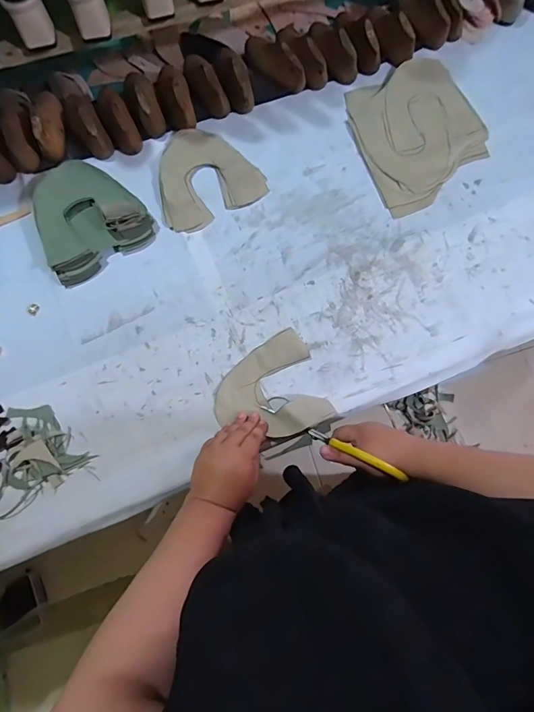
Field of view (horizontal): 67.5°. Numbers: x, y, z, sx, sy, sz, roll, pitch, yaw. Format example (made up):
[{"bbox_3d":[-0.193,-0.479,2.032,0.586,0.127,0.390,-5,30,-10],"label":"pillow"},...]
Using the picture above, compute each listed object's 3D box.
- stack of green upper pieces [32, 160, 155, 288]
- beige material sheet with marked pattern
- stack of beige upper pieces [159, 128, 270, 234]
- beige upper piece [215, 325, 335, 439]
[{"bbox_3d":[-0.293,-0.225,0.635,0.171,0.048,0.173,-36,79,-8],"label":"stack of green upper pieces"},{"bbox_3d":[0.263,-0.388,0.693,0.215,0.009,0.268,-19,77,-4],"label":"beige material sheet with marked pattern"},{"bbox_3d":[-0.112,-0.311,0.674,0.173,0.016,0.177,-29,78,-7],"label":"stack of beige upper pieces"},{"bbox_3d":[0.000,0.048,0.577,0.156,0.037,0.145,-22,77,-5],"label":"beige upper piece"}]

